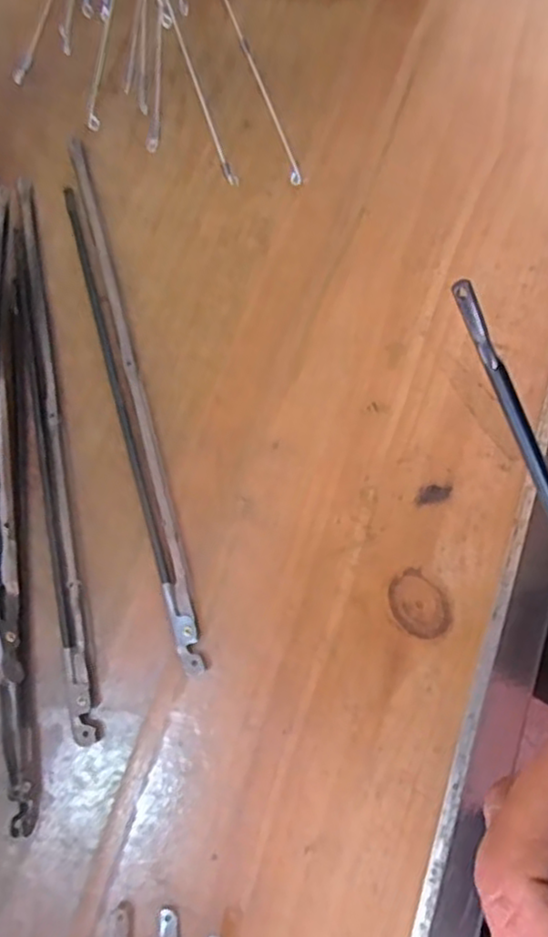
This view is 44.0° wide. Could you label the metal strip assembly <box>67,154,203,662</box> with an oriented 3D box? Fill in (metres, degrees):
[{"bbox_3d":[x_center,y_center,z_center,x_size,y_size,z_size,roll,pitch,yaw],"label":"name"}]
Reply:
[{"bbox_3d":[-0.049,-0.028,0.221,0.012,0.005,0.184,-15,75,-3],"label":"metal strip assembly"}]

